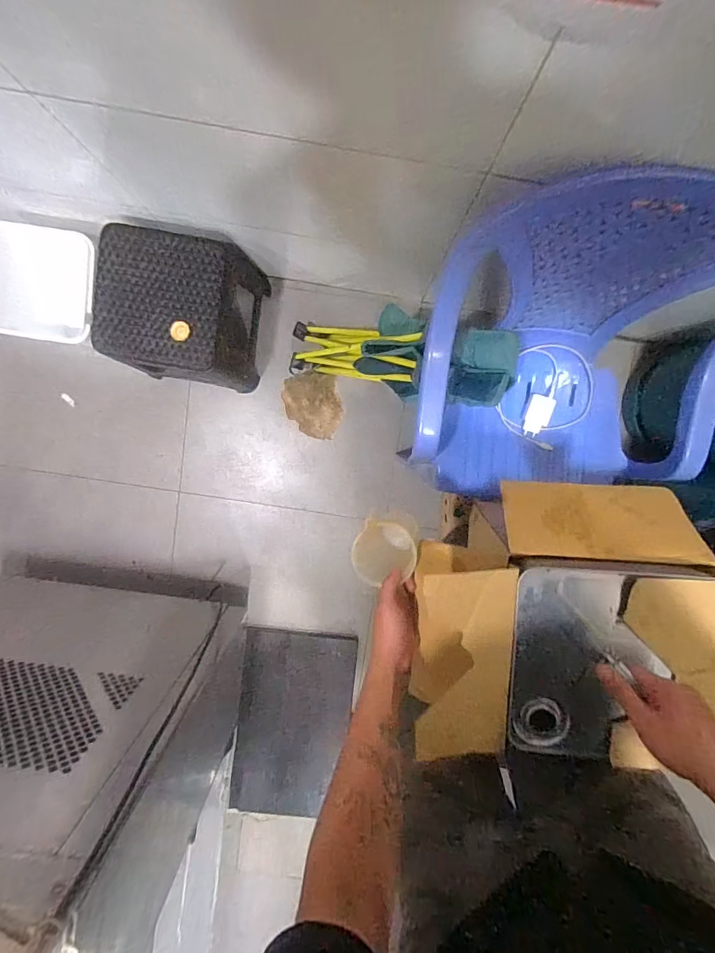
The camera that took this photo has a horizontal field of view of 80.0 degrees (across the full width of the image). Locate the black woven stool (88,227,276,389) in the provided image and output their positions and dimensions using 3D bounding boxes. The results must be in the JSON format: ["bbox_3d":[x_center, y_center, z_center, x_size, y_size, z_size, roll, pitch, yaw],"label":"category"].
[{"bbox_3d":[-0.393,-0.369,0.980,0.285,0.254,0.297,8,98,0],"label":"black woven stool"}]

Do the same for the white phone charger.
[{"bbox_3d":[0.380,-0.159,0.851,0.166,0.026,0.190,19,97,-2],"label":"white phone charger"}]

